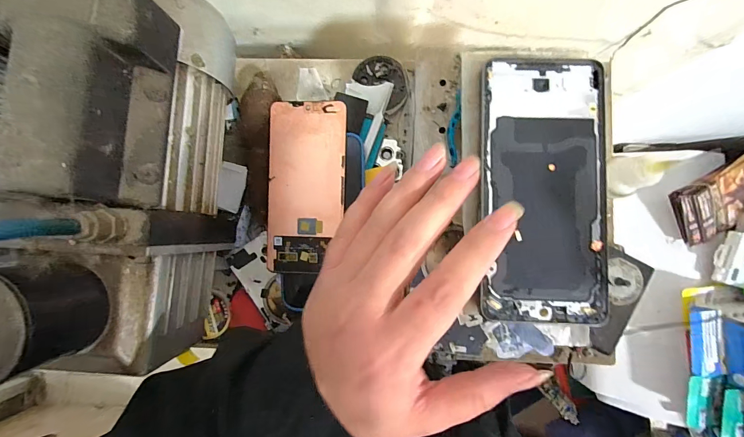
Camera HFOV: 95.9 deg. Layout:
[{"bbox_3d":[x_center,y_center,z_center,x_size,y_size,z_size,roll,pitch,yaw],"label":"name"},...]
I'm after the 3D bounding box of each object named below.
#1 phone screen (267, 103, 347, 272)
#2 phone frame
[{"bbox_3d":[-0.061,-0.029,0.313,0.073,0.004,0.156,1,90,7],"label":"phone screen"},{"bbox_3d":[0.105,-0.019,0.204,0.074,0.004,0.160,0,86,0],"label":"phone frame"}]

